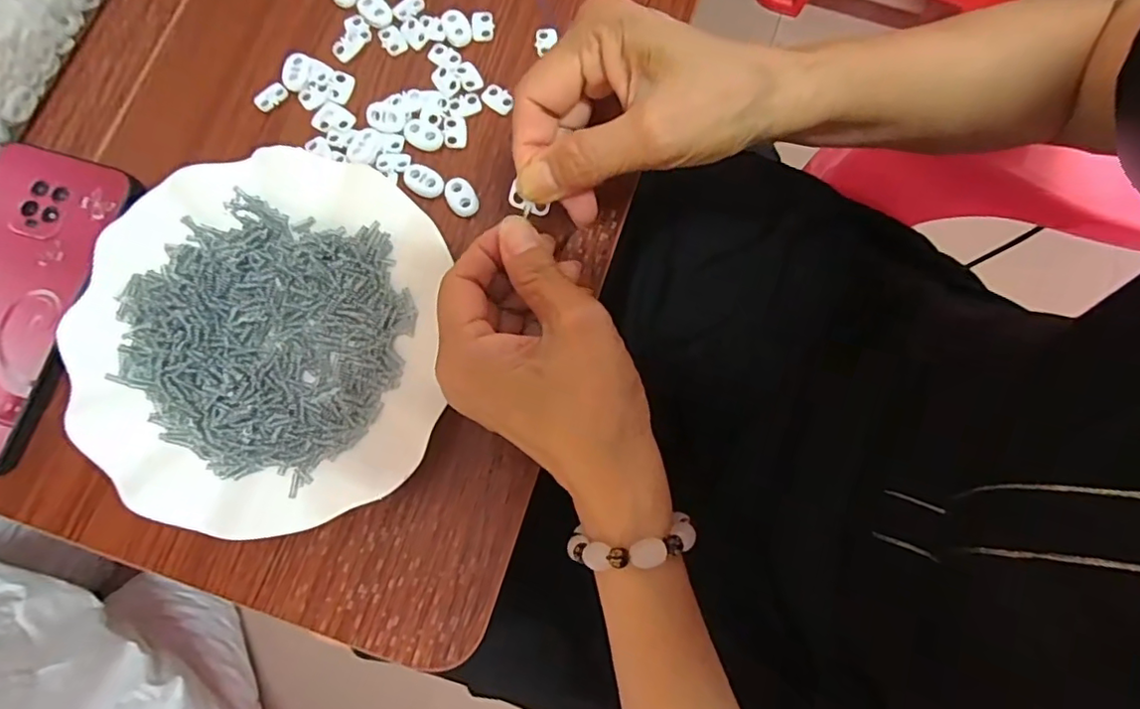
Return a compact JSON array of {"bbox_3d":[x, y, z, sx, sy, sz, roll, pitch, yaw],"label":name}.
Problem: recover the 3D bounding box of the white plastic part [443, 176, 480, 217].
[{"bbox_3d":[-0.059,-0.086,0.314,0.016,0.007,0.022,-29,80,-7],"label":"white plastic part"}]

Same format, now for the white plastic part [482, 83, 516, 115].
[{"bbox_3d":[-0.041,-0.146,0.327,0.020,0.004,0.012,35,80,6],"label":"white plastic part"}]

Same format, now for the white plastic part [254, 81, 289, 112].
[{"bbox_3d":[-0.169,-0.145,0.325,0.011,0.004,0.019,43,80,7],"label":"white plastic part"}]

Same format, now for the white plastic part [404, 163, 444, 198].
[{"bbox_3d":[-0.080,-0.095,0.314,0.023,0.005,0.015,32,79,5],"label":"white plastic part"}]

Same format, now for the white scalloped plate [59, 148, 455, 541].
[{"bbox_3d":[-0.150,-0.009,0.286,0.169,0.021,0.179,0,78,-1],"label":"white scalloped plate"}]

